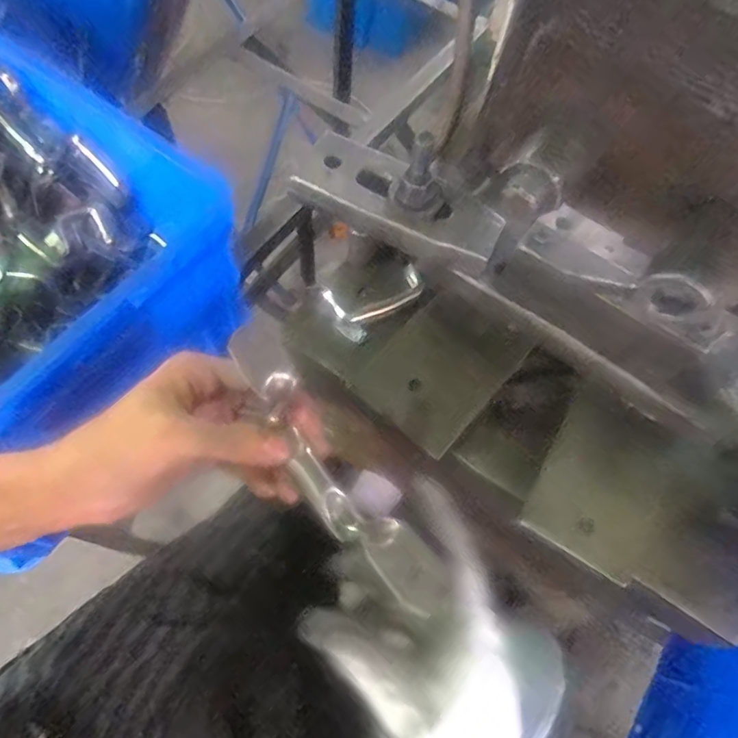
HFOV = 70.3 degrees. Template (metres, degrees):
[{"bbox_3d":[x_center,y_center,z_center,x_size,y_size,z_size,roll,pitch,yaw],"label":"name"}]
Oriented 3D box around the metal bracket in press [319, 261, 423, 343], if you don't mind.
[{"bbox_3d":[0.009,-0.051,0.394,0.077,0.022,0.038,-23,68,-13],"label":"metal bracket in press"}]

